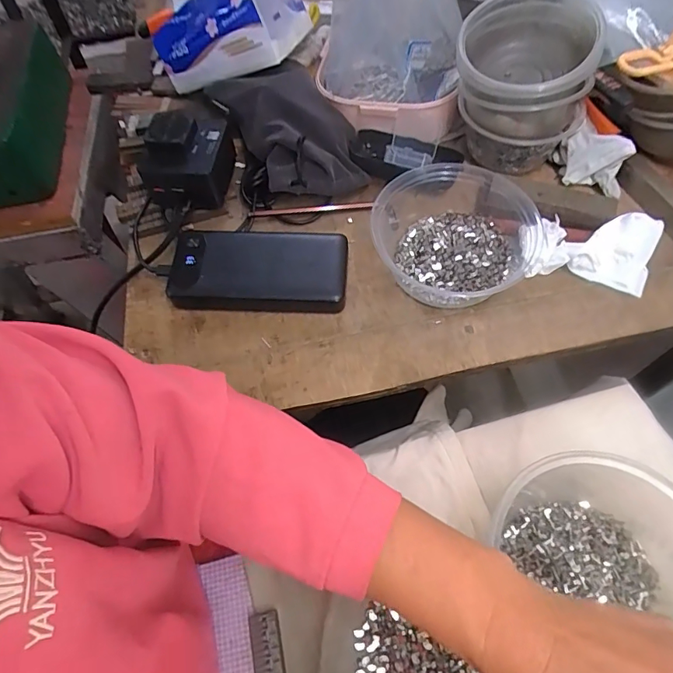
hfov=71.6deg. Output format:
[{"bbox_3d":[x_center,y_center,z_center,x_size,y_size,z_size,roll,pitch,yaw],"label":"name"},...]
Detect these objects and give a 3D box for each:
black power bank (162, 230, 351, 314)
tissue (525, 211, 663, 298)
[{"bbox_3d":[-0.069,-0.060,0.421,0.155,0.035,0.069,3,61,5],"label":"black power bank"},{"bbox_3d":[0.222,-0.077,0.409,0.104,0.035,0.057,11,62,9],"label":"tissue"}]

